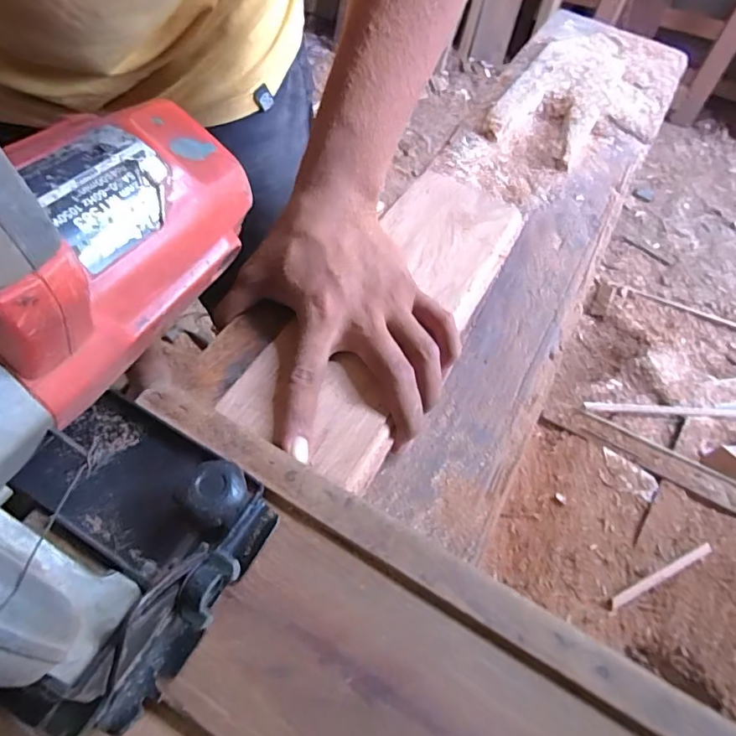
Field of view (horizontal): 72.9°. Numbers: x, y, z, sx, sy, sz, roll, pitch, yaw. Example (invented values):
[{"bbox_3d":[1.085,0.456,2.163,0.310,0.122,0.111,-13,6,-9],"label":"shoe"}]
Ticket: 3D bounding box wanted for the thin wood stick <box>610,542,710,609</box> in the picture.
[{"bbox_3d":[0.419,0.295,0.711,0.182,0.012,0.012,-20,60,-17],"label":"thin wood stick"}]

